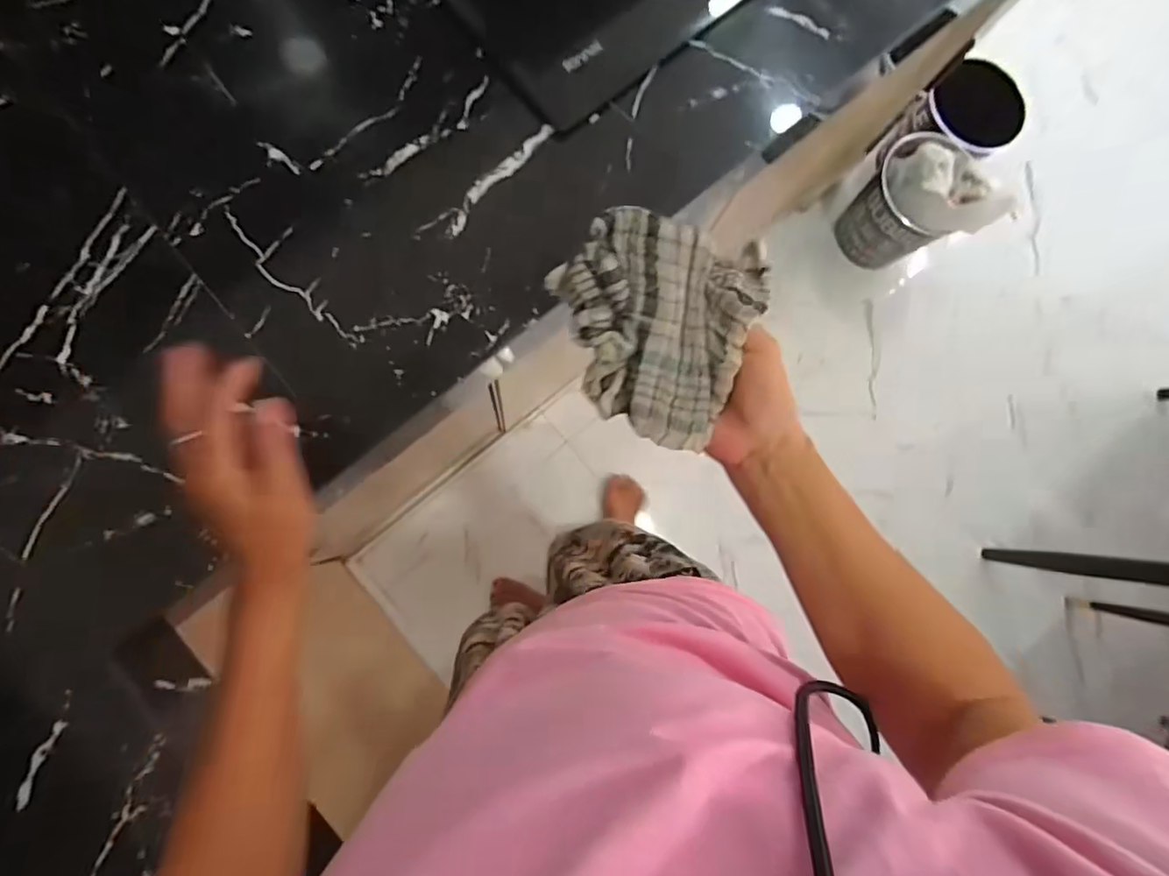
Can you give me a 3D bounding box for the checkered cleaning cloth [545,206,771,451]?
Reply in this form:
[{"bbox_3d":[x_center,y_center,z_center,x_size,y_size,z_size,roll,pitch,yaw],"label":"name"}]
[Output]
[{"bbox_3d":[0.041,-0.078,0.397,0.132,0.041,0.136,23,81,-3],"label":"checkered cleaning cloth"}]

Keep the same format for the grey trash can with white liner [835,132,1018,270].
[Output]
[{"bbox_3d":[0.714,-0.503,1.290,0.213,0.281,0.244,-37,88,-9],"label":"grey trash can with white liner"}]

